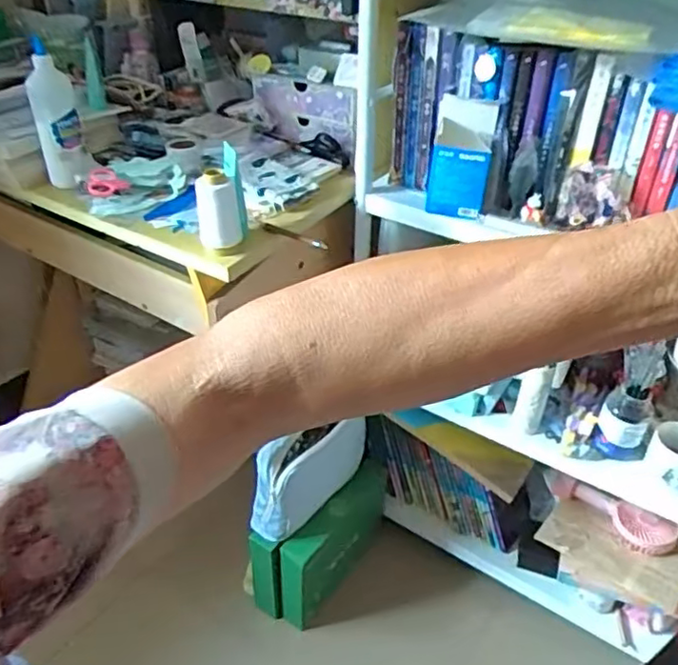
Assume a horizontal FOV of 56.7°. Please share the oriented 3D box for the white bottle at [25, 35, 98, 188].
[{"bbox_3d":[-0.391,-0.297,0.874,0.063,0.186,0.061,-16,39,-22],"label":"white bottle"}]

